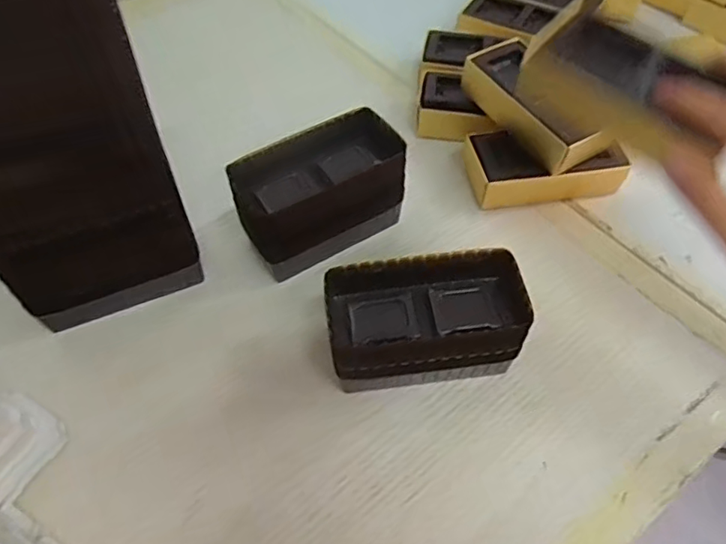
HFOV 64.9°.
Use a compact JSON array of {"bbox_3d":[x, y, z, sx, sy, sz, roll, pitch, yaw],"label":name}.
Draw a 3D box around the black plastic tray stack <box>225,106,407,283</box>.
[{"bbox_3d":[-0.029,-0.055,0.410,0.120,0.073,0.060,-25,57,-15],"label":"black plastic tray stack"}]

